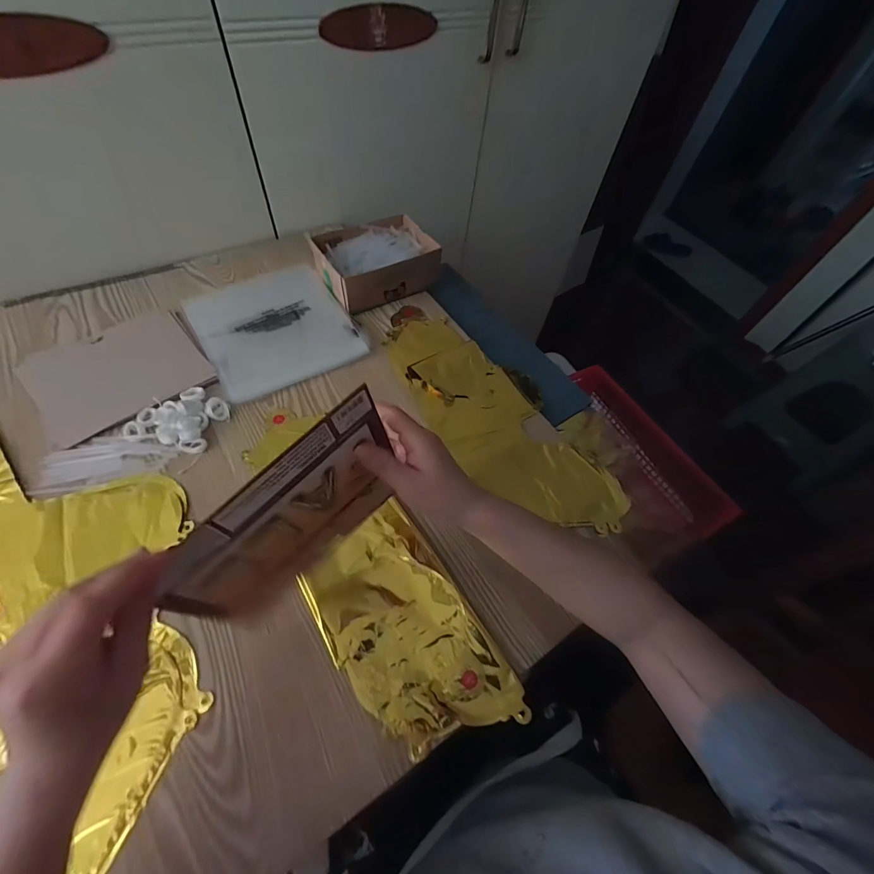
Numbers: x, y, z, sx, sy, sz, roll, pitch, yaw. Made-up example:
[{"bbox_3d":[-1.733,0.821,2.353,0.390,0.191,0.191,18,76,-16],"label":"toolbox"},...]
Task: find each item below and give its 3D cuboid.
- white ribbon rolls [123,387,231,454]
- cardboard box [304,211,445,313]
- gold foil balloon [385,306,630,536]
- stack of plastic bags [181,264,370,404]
[{"bbox_3d":[-0.328,-0.031,0.501,0.101,0.021,0.086,19,59,7],"label":"white ribbon rolls"},{"bbox_3d":[-0.095,-0.300,0.657,0.204,0.060,0.142,-27,65,-19],"label":"cardboard box"},{"bbox_3d":[0.077,-0.040,0.565,0.166,0.034,0.431,-30,65,-20],"label":"gold foil balloon"},{"bbox_3d":[-0.247,-0.173,0.600,0.206,0.015,0.223,-28,65,-20],"label":"stack of plastic bags"}]

